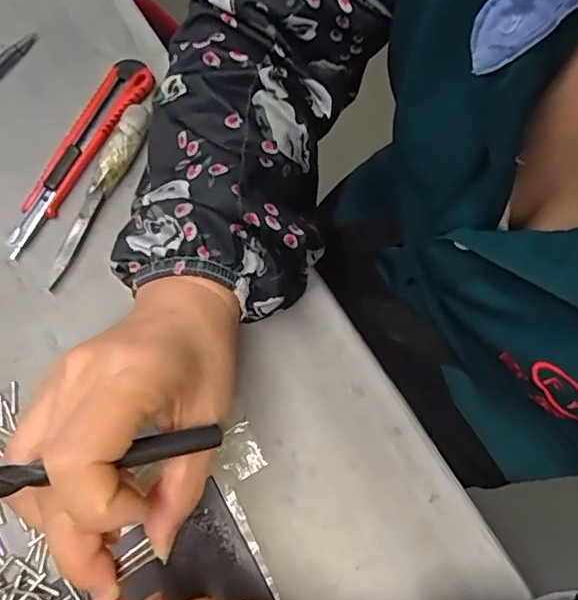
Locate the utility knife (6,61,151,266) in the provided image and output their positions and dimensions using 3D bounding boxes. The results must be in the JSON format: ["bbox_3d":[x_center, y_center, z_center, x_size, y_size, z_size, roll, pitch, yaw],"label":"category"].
[{"bbox_3d":[-0.126,-0.087,0.332,0.024,0.015,0.133,31,74,8],"label":"utility knife"}]

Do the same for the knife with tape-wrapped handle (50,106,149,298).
[{"bbox_3d":[-0.107,-0.061,0.322,0.016,0.022,0.115,19,73,5],"label":"knife with tape-wrapped handle"}]

